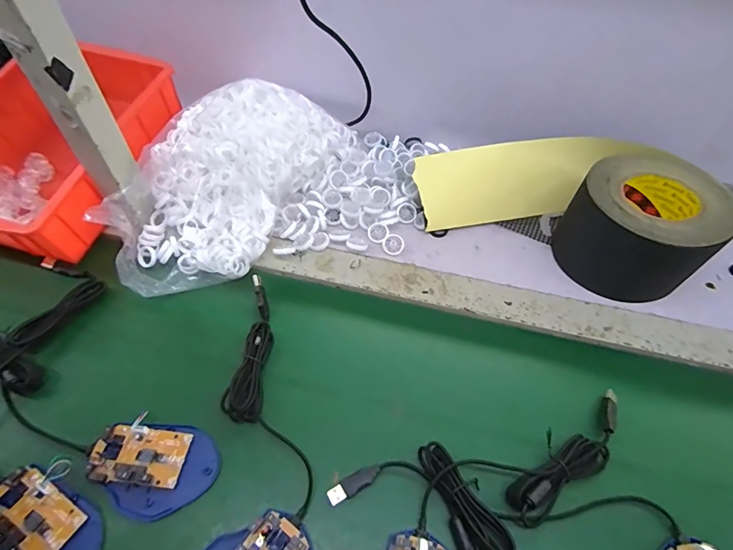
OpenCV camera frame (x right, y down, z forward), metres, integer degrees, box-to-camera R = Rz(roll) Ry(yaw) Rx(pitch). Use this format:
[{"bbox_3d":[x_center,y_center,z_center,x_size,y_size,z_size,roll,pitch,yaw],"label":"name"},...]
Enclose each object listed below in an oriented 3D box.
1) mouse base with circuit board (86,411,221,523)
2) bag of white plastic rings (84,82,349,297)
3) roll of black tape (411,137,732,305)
[{"bbox_3d":[-0.183,0.162,0.354,0.105,0.014,0.072,12,52,7],"label":"mouse base with circuit board"},{"bbox_3d":[-0.182,-0.121,0.519,0.183,0.105,0.317,24,55,16],"label":"bag of white plastic rings"},{"bbox_3d":[0.233,-0.093,0.517,0.327,0.103,0.149,21,54,14],"label":"roll of black tape"}]

